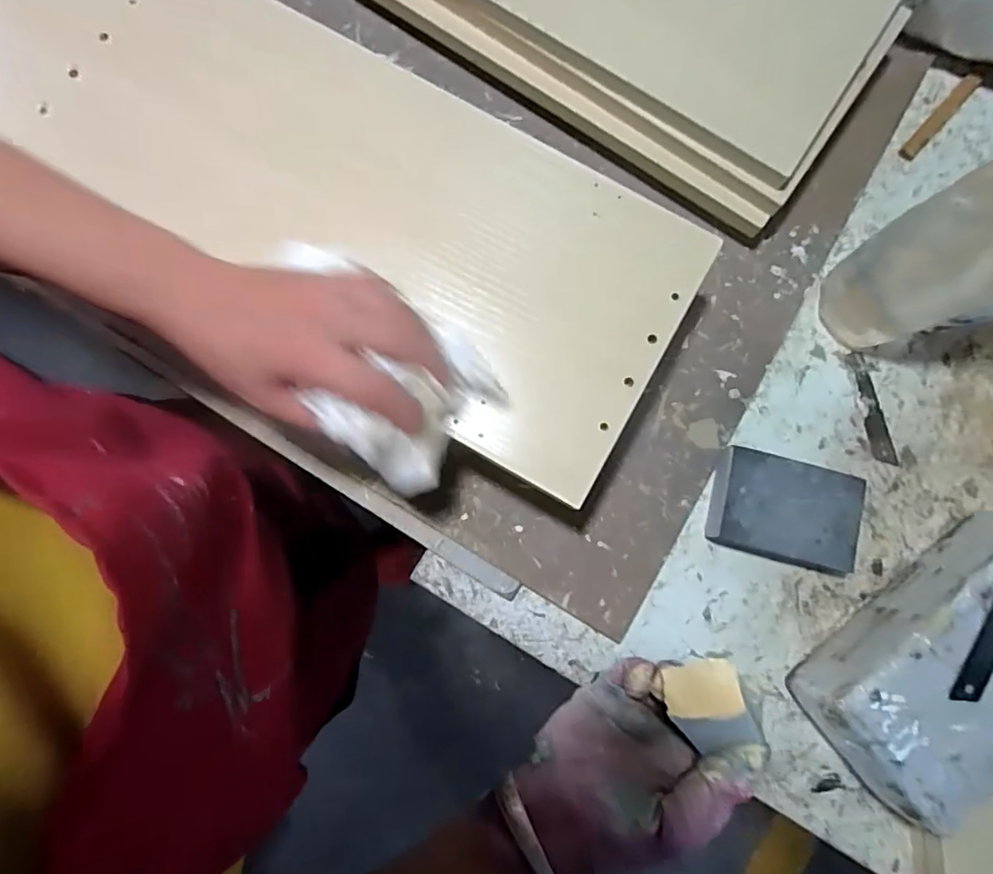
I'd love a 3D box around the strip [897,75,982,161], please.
[{"bbox_3d":[0.383,-0.276,0.479,0.014,0.004,0.108,42,82,6],"label":"strip"}]

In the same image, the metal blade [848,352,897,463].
[{"bbox_3d":[0.296,-0.022,0.438,0.018,0.004,0.090,-11,80,-3],"label":"metal blade"}]

